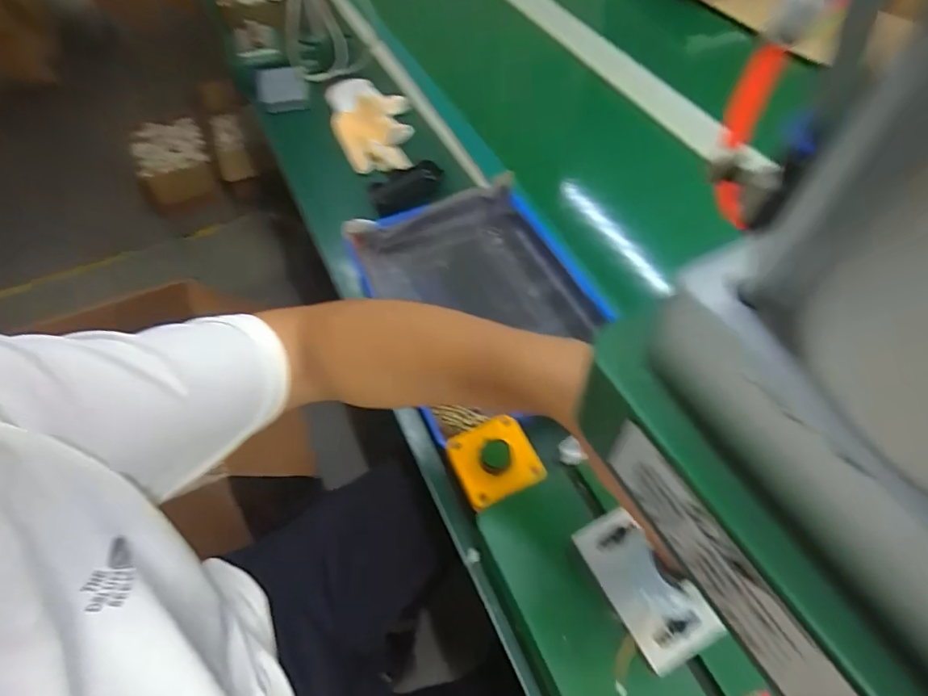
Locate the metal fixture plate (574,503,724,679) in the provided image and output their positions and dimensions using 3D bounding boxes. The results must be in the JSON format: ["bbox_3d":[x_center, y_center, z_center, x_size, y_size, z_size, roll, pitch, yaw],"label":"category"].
[{"bbox_3d":[0.130,0.170,0.362,0.057,0.013,0.102,-27,59,-17],"label":"metal fixture plate"}]

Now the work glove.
[{"bbox_3d":[-0.144,-0.345,0.791,0.122,0.043,0.218,-12,56,-7],"label":"work glove"}]

